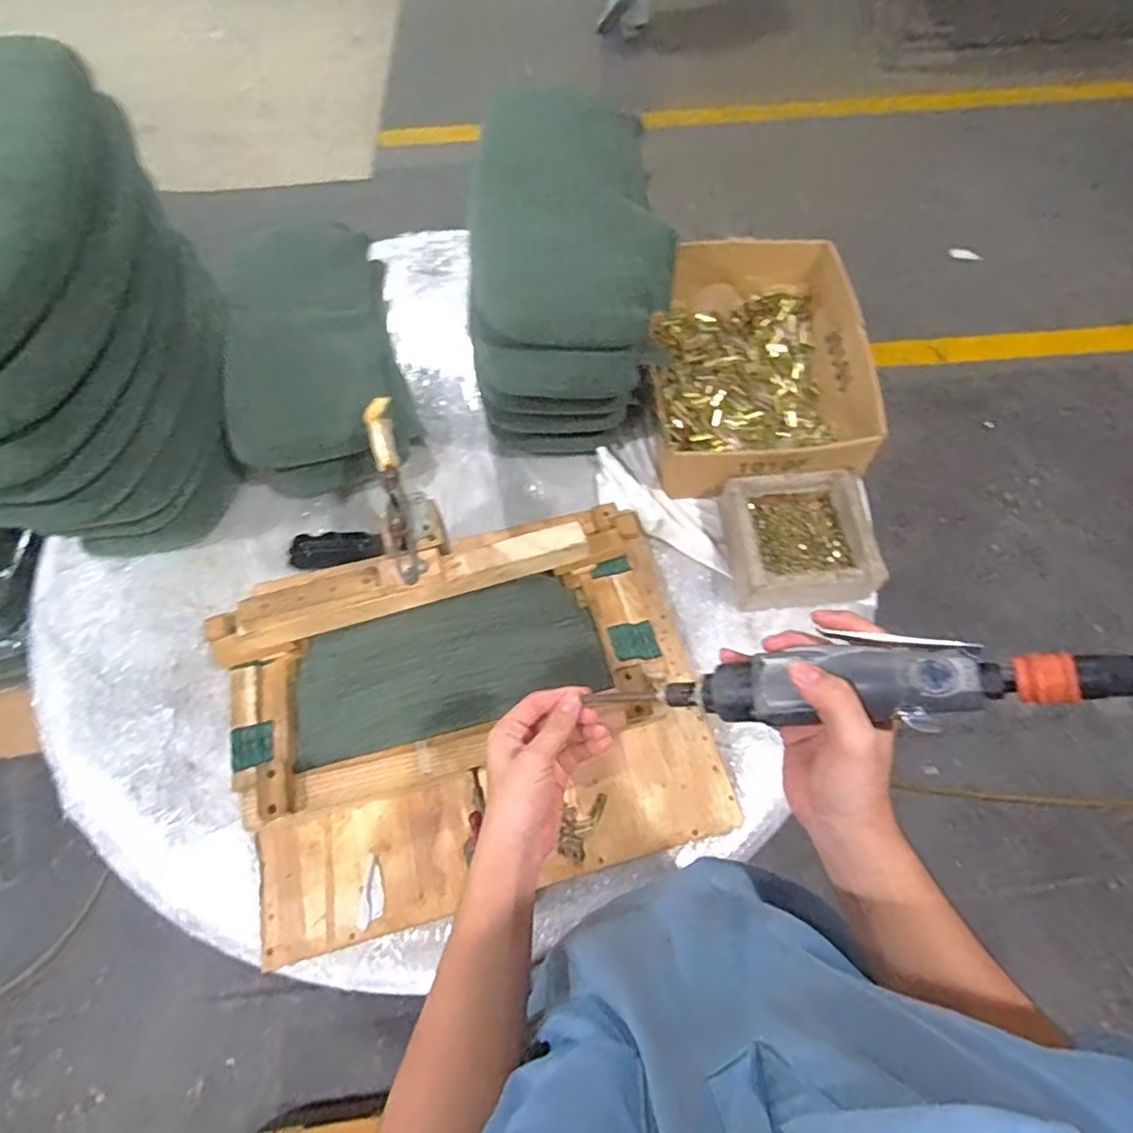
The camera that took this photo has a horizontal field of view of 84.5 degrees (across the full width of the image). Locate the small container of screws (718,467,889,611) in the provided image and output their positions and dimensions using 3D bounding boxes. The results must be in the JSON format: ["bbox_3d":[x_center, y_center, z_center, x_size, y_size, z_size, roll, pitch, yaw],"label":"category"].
[{"bbox_3d":[0.300,-0.029,0.810,0.177,0.075,0.172,-1,65,1],"label":"small container of screws"}]

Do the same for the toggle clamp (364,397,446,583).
[{"bbox_3d":[-0.186,-0.074,0.722,0.051,0.122,0.248,-18,66,-7],"label":"toggle clamp"}]

